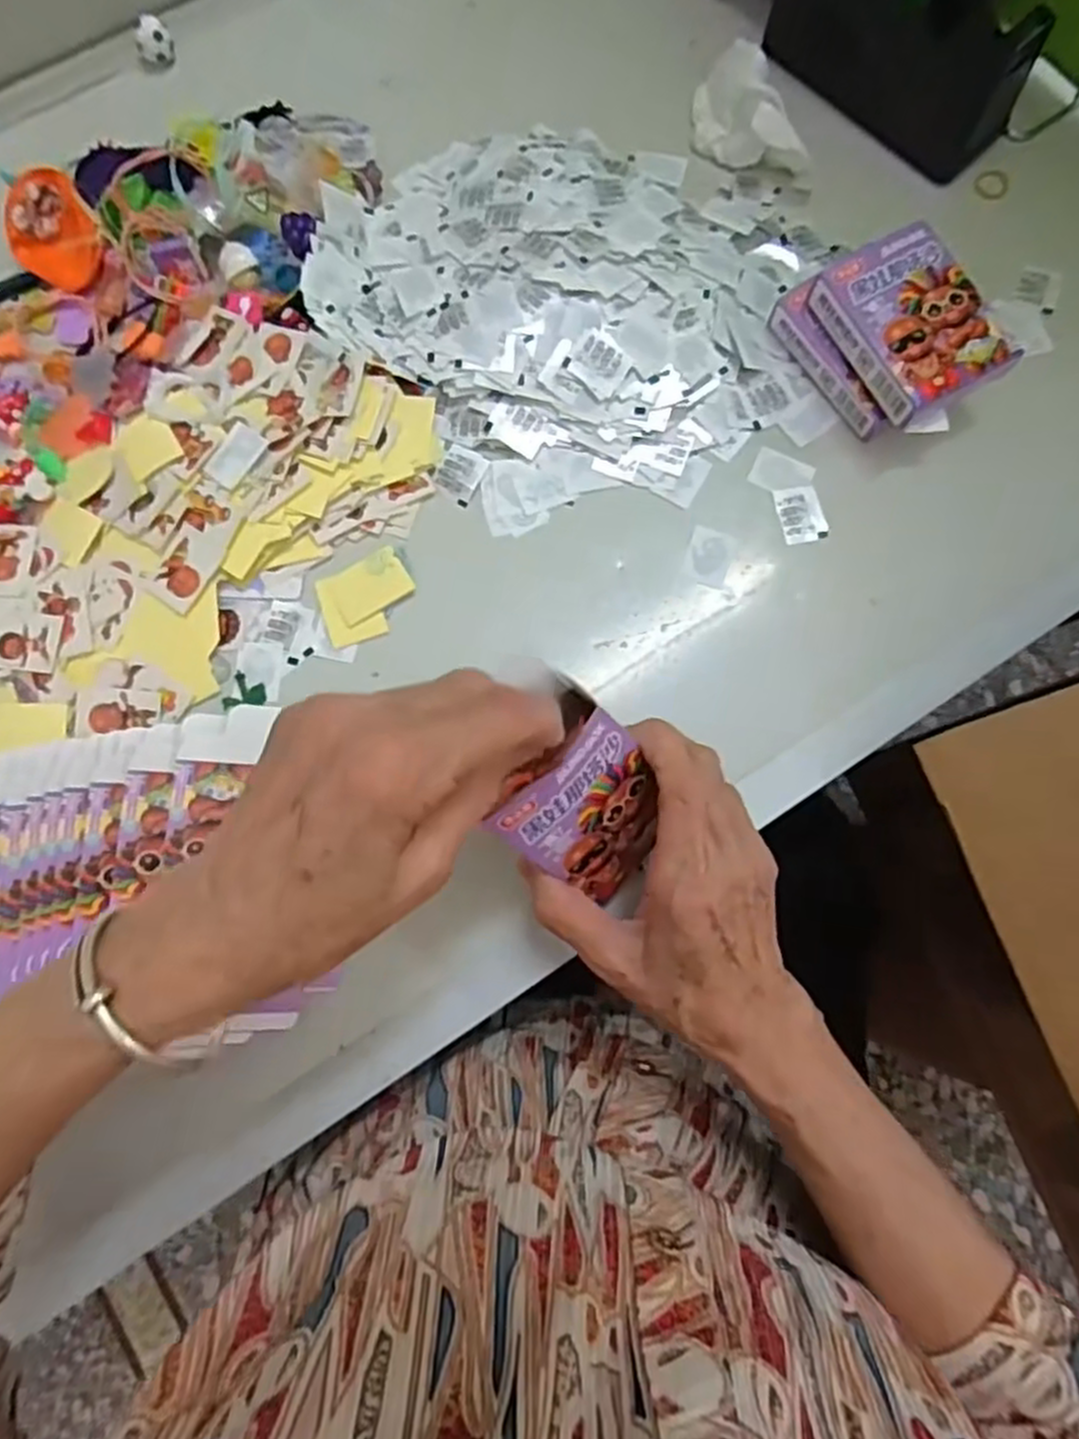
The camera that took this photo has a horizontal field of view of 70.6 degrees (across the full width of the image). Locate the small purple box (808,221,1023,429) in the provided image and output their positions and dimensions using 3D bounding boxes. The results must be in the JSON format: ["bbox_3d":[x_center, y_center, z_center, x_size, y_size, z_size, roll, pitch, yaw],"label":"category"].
[{"bbox_3d":[0.194,-0.207,0.396,0.066,0.017,0.091,-29,80,-1],"label":"small purple box"}]

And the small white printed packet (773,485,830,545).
[{"bbox_3d":[0.143,-0.113,0.416,0.024,0.004,0.033,-13,77,-5],"label":"small white printed packet"}]

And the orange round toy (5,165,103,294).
[{"bbox_3d":[-0.273,-0.275,0.427,0.047,0.033,0.049,1,77,-2],"label":"orange round toy"}]

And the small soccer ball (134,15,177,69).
[{"bbox_3d":[-0.239,-0.422,0.473,0.022,0.019,0.020,0,78,-1],"label":"small soccer ball"}]

